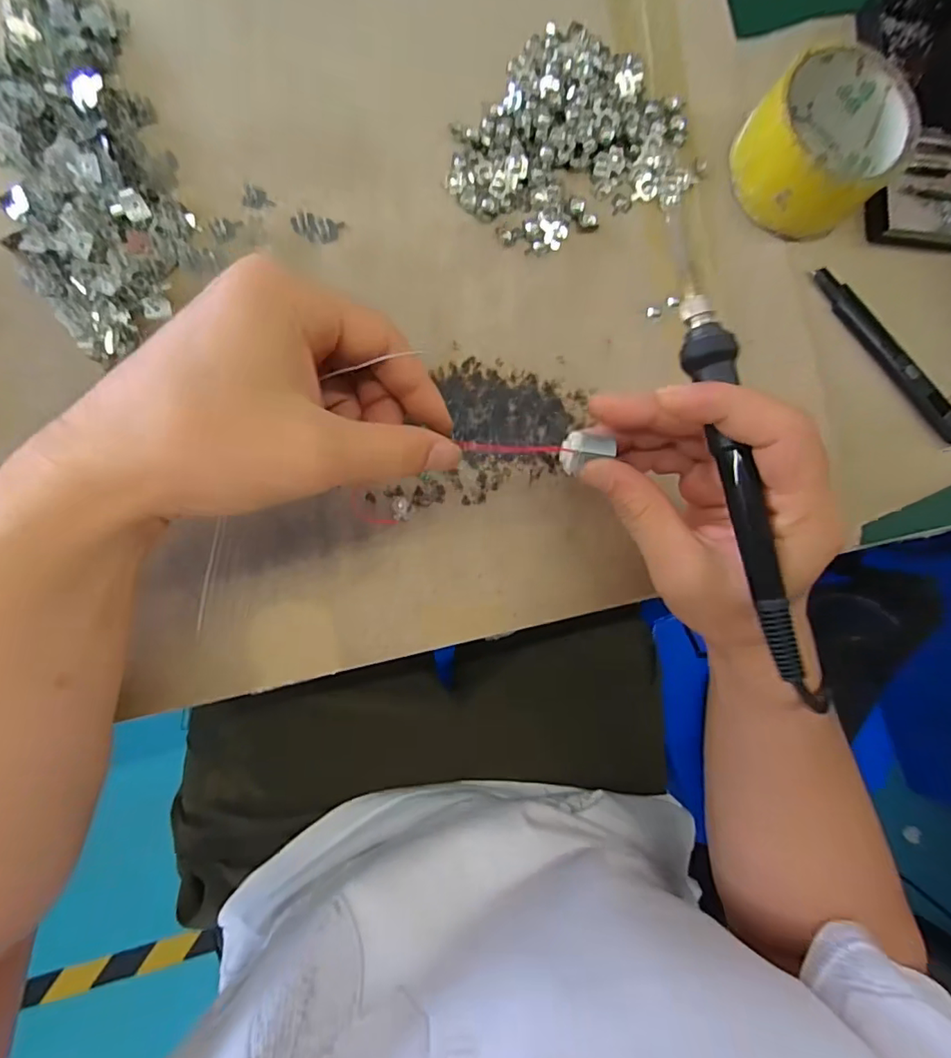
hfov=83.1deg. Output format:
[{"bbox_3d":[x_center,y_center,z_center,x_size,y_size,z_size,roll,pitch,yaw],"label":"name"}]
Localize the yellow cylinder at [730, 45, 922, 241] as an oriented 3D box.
[{"bbox_3d":[0.199,-0.224,0.313,0.081,0.045,0.087,1,87,-9],"label":"yellow cylinder"}]

